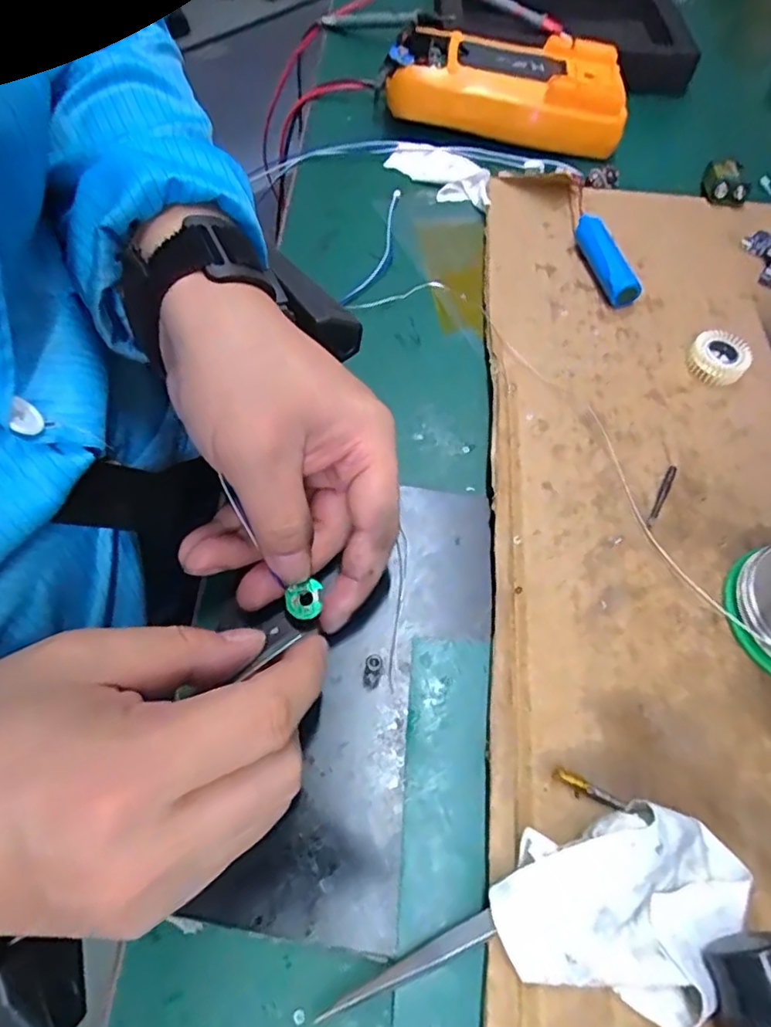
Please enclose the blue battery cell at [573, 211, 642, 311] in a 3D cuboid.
[{"bbox_3d":[0.139,-0.160,0.372,0.015,0.021,0.070,-11,60,-6],"label":"blue battery cell"}]

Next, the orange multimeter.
[{"bbox_3d":[0.094,-0.333,0.461,0.174,0.050,0.090,8,60,4],"label":"orange multimeter"}]

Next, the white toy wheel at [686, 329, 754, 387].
[{"bbox_3d":[0.190,-0.087,0.331,0.028,0.018,0.028,-5,60,-3],"label":"white toy wheel"}]

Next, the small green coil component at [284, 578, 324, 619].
[{"bbox_3d":[-0.035,0.038,0.254,0.016,0.010,0.013,-11,60,-5],"label":"small green coil component"}]

